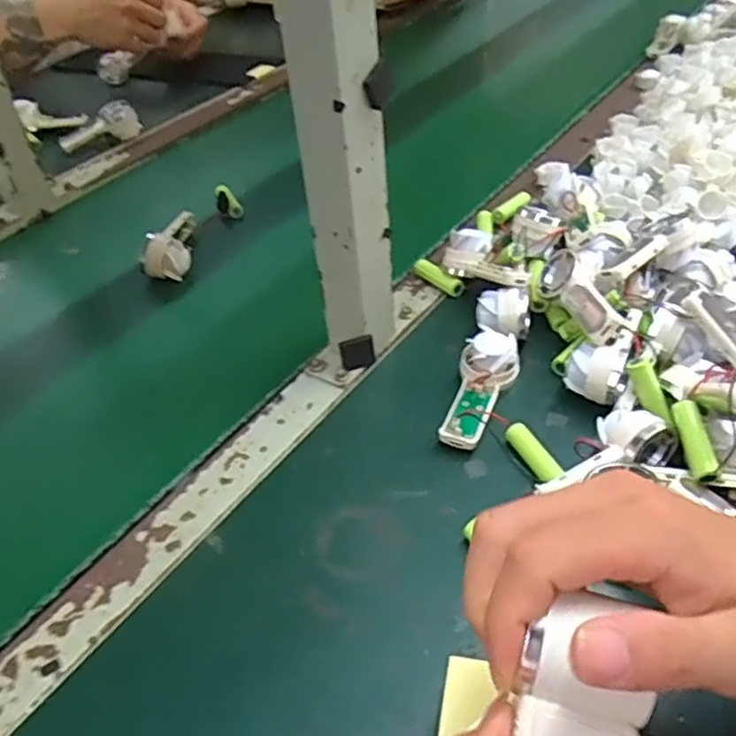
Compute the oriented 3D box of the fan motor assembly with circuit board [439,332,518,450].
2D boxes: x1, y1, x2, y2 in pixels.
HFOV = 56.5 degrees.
[{"bbox_3d":[0.075,0.015,0.462,0.037,0.032,0.086,12,46,17],"label":"fan motor assembly with circuit board"}]

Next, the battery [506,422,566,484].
[{"bbox_3d":[0.105,0.054,0.431,0.015,0.011,0.047,-20,45,-16],"label":"battery"}]

